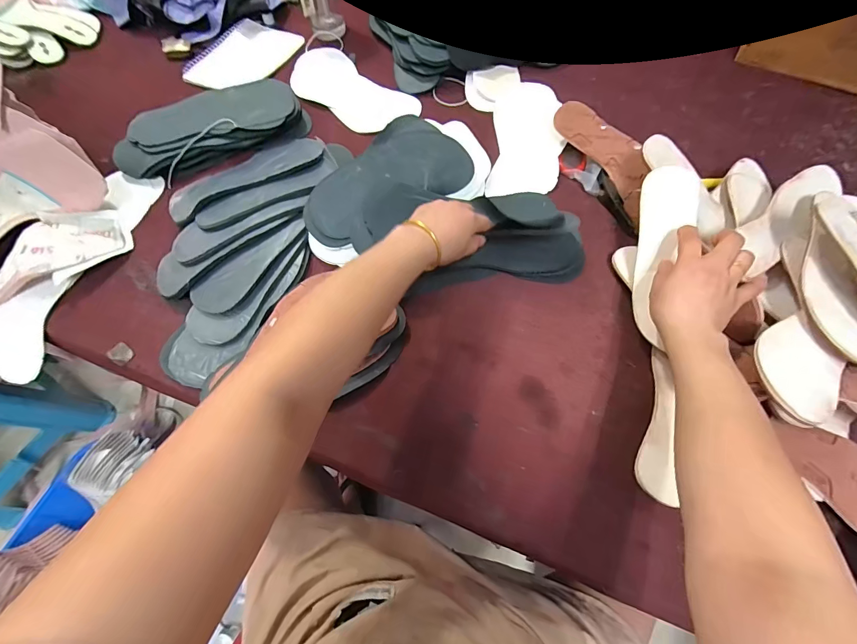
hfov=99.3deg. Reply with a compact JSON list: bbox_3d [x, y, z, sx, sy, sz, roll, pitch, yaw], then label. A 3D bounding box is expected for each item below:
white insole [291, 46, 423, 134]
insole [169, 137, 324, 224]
[{"bbox_3d":[-0.152,-0.427,0.670,0.266,0.015,0.135,40,74,16],"label":"white insole"},{"bbox_3d":[-0.282,-0.227,0.559,0.240,0.022,0.088,-32,56,-11],"label":"insole"}]

